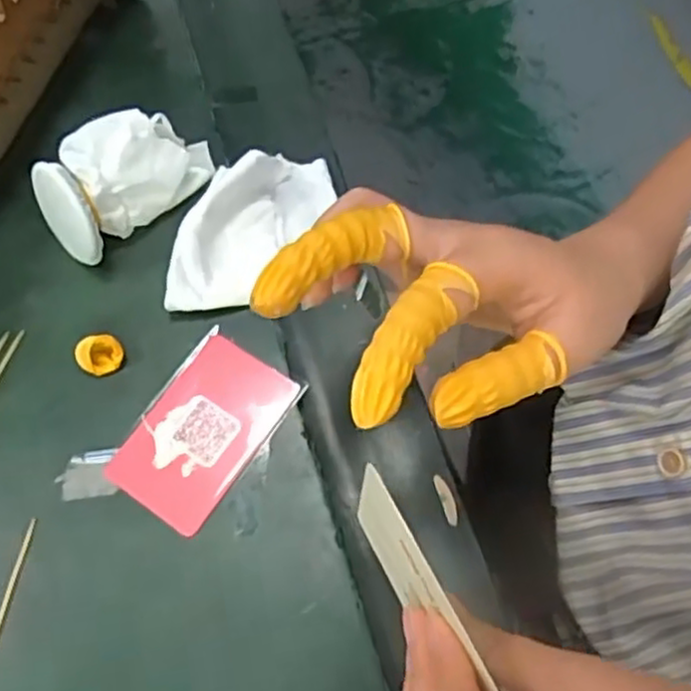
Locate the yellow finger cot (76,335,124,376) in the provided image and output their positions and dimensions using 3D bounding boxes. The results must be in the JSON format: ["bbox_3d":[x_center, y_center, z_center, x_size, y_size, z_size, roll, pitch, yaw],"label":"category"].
[{"bbox_3d":[-0.120,0.005,0.358,0.021,0.015,0.015,-40,71,-14],"label":"yellow finger cot"}]

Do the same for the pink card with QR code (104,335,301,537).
[{"bbox_3d":[-0.068,0.039,0.349,0.053,0.004,0.086,32,72,14],"label":"pink card with QR code"}]

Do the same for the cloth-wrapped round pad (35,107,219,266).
[{"bbox_3d":[-0.117,-0.090,0.381,0.051,0.044,0.093,42,74,17],"label":"cloth-wrapped round pad"}]

